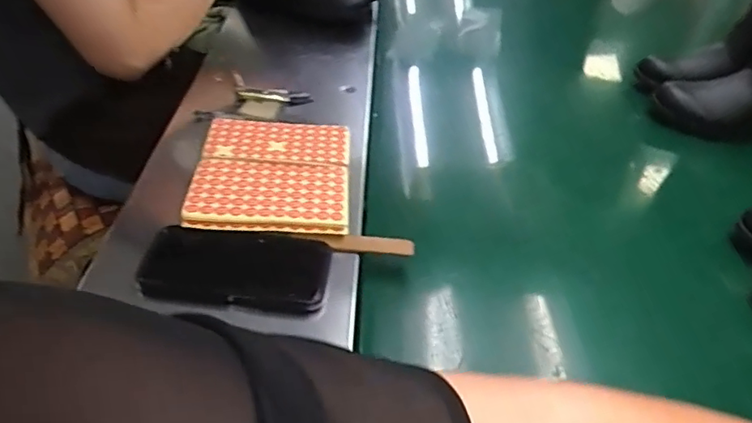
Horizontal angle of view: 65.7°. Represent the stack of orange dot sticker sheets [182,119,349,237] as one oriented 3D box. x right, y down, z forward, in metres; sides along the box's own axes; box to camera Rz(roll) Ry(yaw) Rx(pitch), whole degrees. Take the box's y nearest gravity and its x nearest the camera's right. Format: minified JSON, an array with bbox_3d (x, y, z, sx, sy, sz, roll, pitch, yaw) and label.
[{"bbox_3d":[-0.109,-0.042,0.624,0.155,0.018,0.172,2,41,-3],"label":"stack of orange dot sticker sheets"}]

